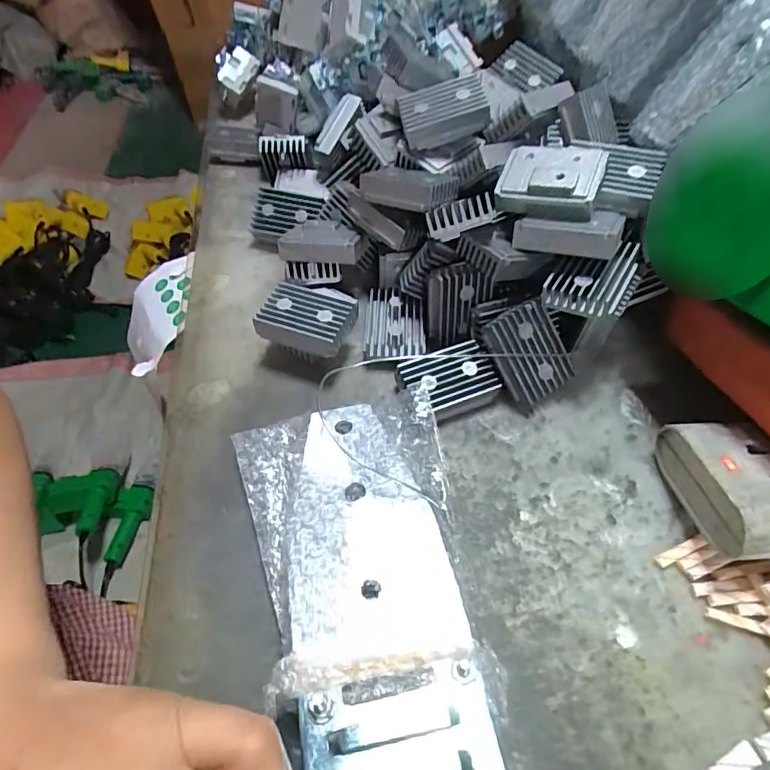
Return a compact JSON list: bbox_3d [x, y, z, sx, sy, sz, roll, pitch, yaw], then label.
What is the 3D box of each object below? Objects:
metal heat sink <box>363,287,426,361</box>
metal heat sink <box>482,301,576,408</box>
[{"bbox_3d":[0.005,-0.035,0.280,0.033,0.016,0.048,0,53,1],"label":"metal heat sink"},{"bbox_3d":[0.071,-0.015,0.248,0.032,0.047,0.012,-29,13,-1],"label":"metal heat sink"}]

